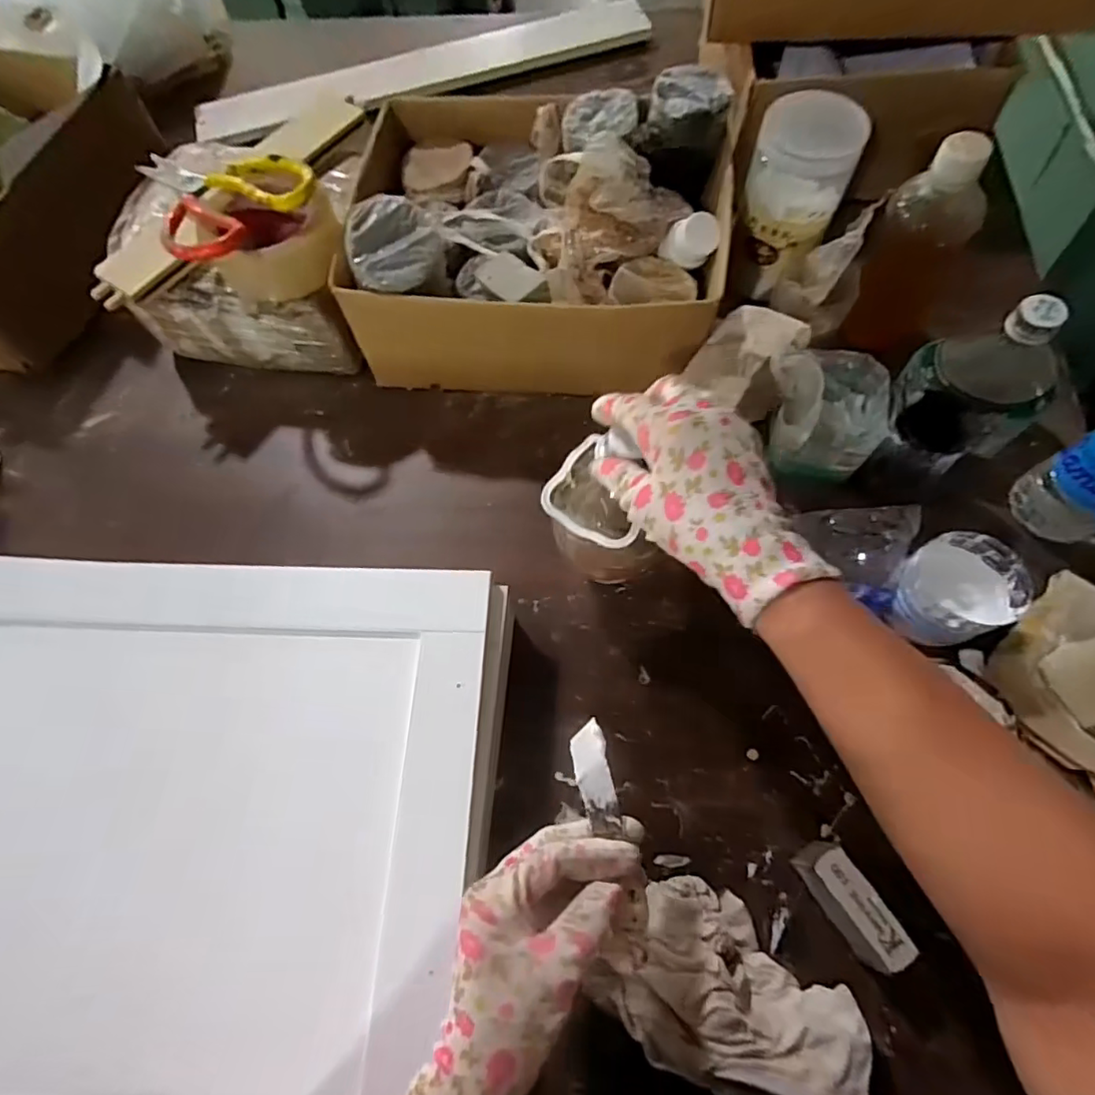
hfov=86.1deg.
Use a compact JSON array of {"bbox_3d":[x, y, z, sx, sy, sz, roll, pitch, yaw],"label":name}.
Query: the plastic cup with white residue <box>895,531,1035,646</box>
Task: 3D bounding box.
[{"bbox_3d":[0.295,0.032,0.430,0.074,0.060,0.069,-1,68,1],"label":"plastic cup with white residue"}]

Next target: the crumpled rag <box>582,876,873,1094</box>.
[{"bbox_3d":[0.108,0.272,0.355,0.155,0.047,0.096,27,71,12],"label":"crumpled rag"}]

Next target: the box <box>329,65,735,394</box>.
[{"bbox_3d":[-0.010,-0.284,0.539,0.313,0.168,0.239,6,68,4],"label":"box"}]

